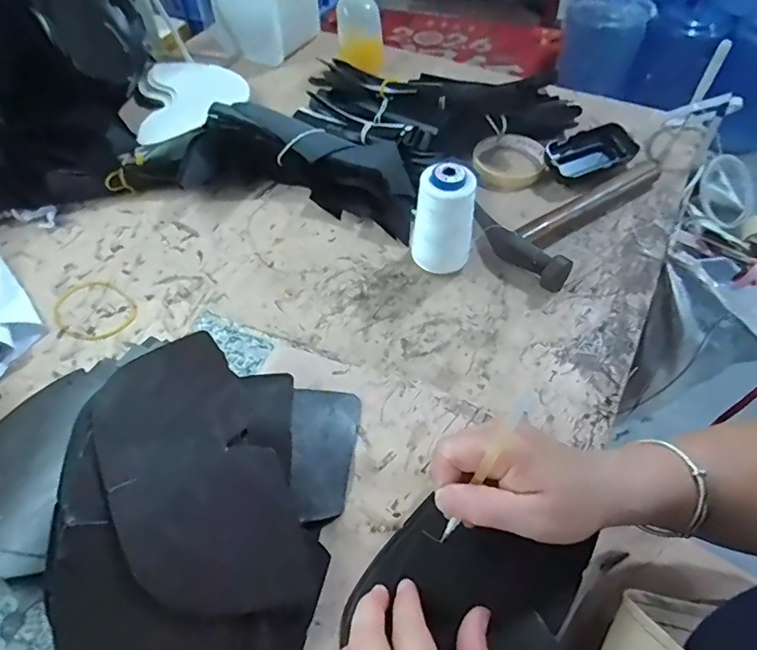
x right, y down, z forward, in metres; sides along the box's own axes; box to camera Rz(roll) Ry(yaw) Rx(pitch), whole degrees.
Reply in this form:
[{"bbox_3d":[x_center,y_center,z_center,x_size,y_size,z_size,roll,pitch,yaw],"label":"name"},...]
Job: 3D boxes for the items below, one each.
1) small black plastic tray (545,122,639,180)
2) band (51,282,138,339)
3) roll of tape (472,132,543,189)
[{"bbox_3d":[0.245,-0.199,0.592,0.110,0.030,0.059,-31,58,-19],"label":"small black plastic tray"},{"bbox_3d":[-0.278,-0.014,0.495,0.081,0.004,0.066,33,61,23],"label":"band"},{"bbox_3d":[0.154,-0.194,0.599,0.082,0.017,0.086,6,55,6],"label":"roll of tape"}]

